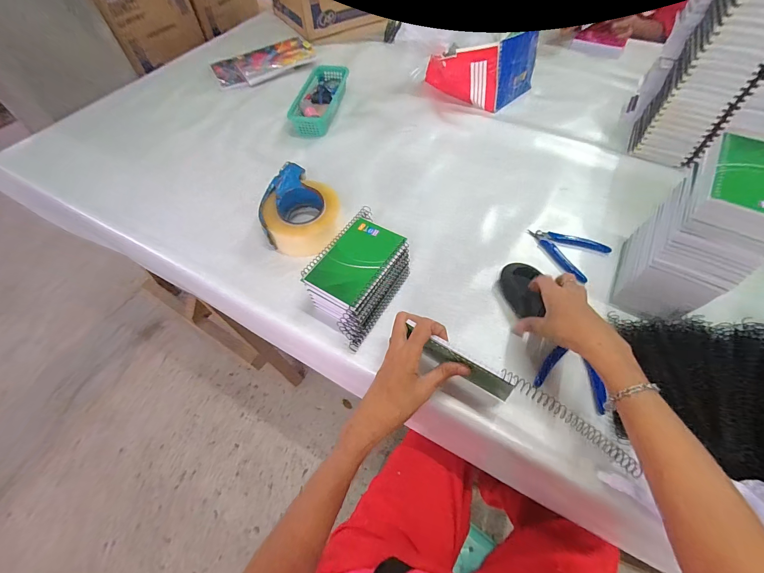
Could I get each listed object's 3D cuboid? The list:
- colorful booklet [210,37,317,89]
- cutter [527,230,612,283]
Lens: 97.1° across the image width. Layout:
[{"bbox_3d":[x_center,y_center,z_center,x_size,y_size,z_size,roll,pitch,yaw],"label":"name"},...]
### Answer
[{"bbox_3d":[-0.312,-0.595,0.892,0.255,0.026,0.123,-27,59,-14],"label":"colorful booklet"},{"bbox_3d":[0.298,-0.063,0.553,0.114,0.007,0.086,36,66,20],"label":"cutter"}]

